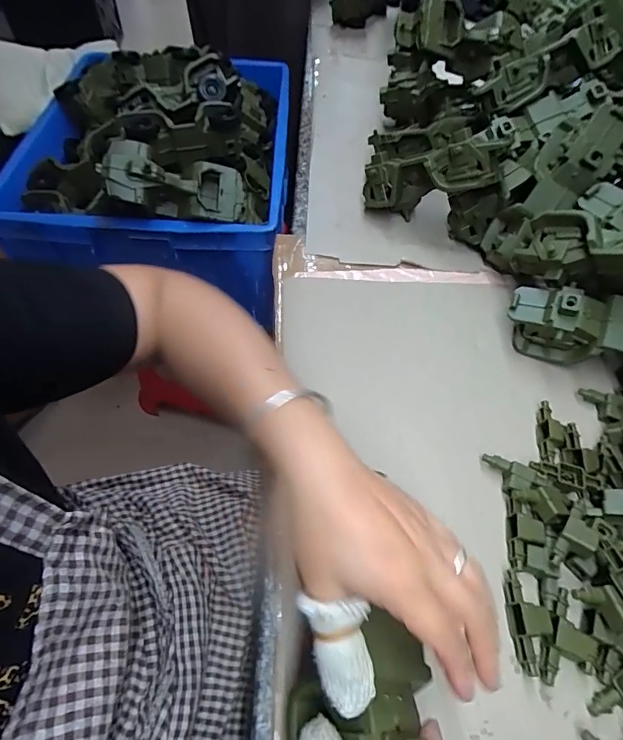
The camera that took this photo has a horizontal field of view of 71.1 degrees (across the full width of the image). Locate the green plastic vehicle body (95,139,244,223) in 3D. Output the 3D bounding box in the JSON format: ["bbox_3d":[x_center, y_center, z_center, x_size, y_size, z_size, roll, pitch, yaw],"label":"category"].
[{"bbox_3d":[-0.179,-0.246,0.575,0.176,0.056,0.065,5,53,-27],"label":"green plastic vehicle body"}]

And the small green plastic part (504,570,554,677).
[{"bbox_3d":[0.164,0.189,0.327,0.026,0.019,0.065,4,56,-1],"label":"small green plastic part"}]

